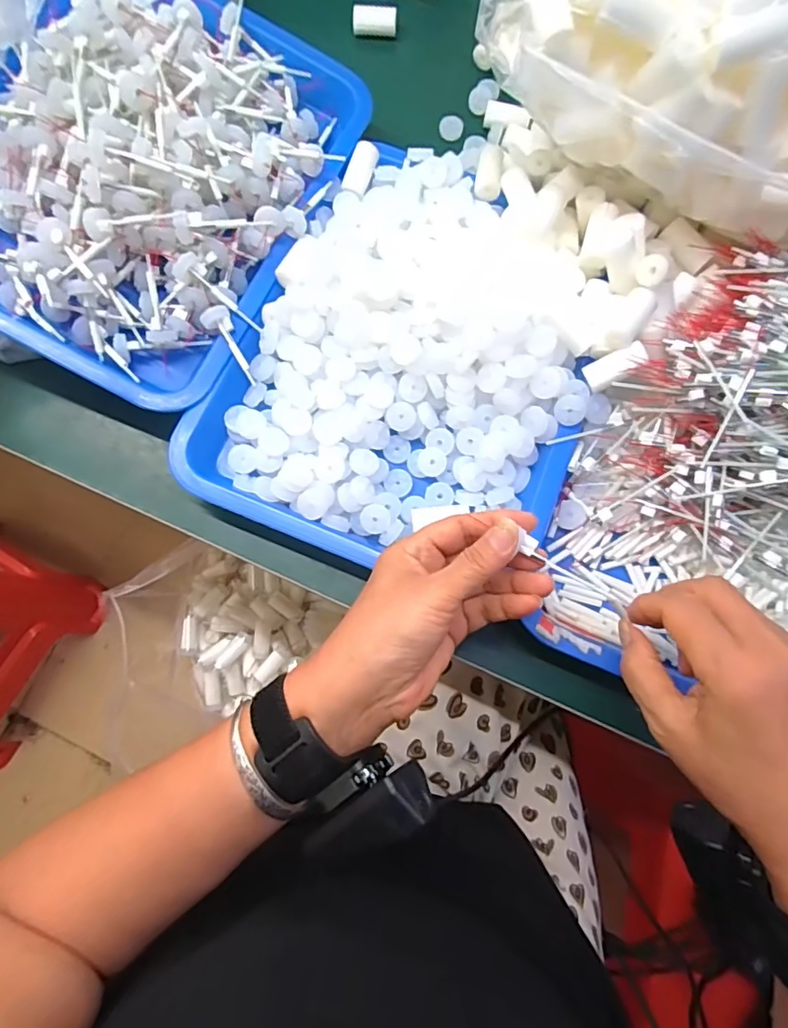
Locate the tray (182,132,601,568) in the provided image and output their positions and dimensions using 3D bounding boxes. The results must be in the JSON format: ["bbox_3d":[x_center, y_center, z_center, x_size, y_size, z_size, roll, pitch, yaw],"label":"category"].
[{"bbox_3d":[0.016,-0.121,0.373,0.251,0.046,0.310,21,77,5],"label":"tray"}]

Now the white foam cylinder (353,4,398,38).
[{"bbox_3d":[-0.017,-0.467,0.492,0.041,0.021,0.019,5,76,1],"label":"white foam cylinder"}]

